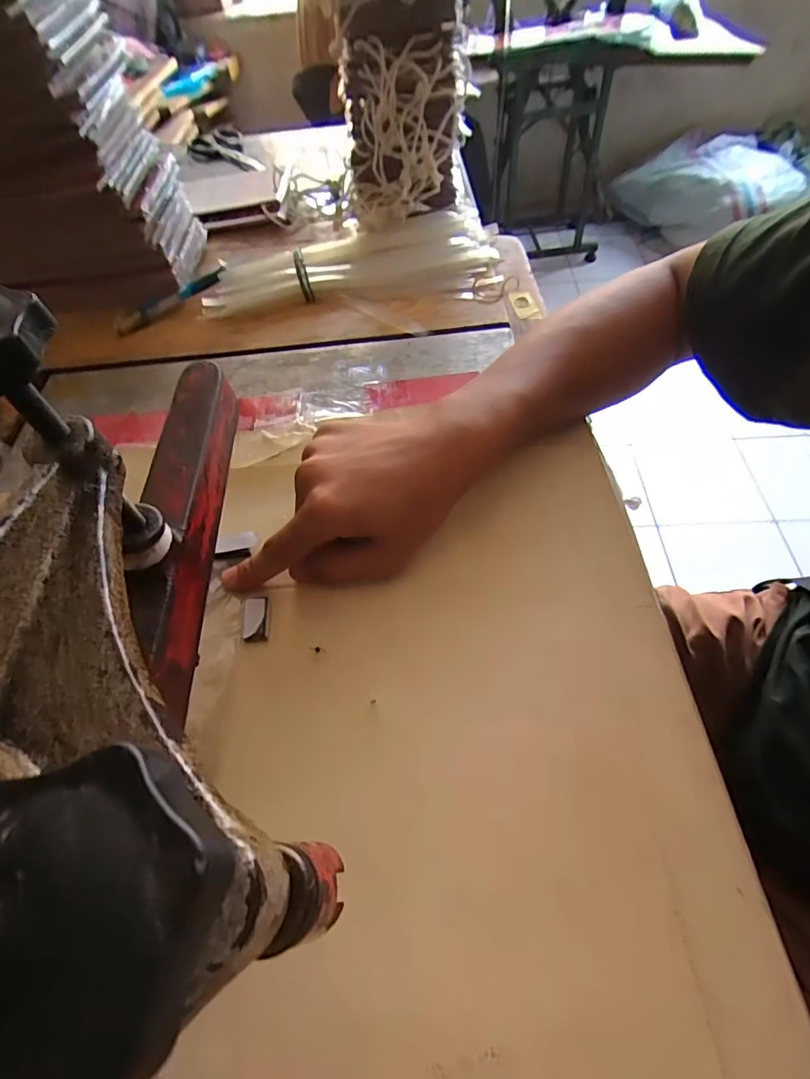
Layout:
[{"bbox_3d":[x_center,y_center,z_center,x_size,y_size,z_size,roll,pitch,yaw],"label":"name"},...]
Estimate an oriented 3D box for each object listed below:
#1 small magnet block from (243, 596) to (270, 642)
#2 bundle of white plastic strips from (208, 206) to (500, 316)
[{"bbox_3d":[-0.087,0.045,0.291,0.015,0.004,0.028,-8,55,-1],"label":"small magnet block"},{"bbox_3d":[-0.048,-0.280,0.494,0.267,0.026,0.142,-4,55,3],"label":"bundle of white plastic strips"}]

